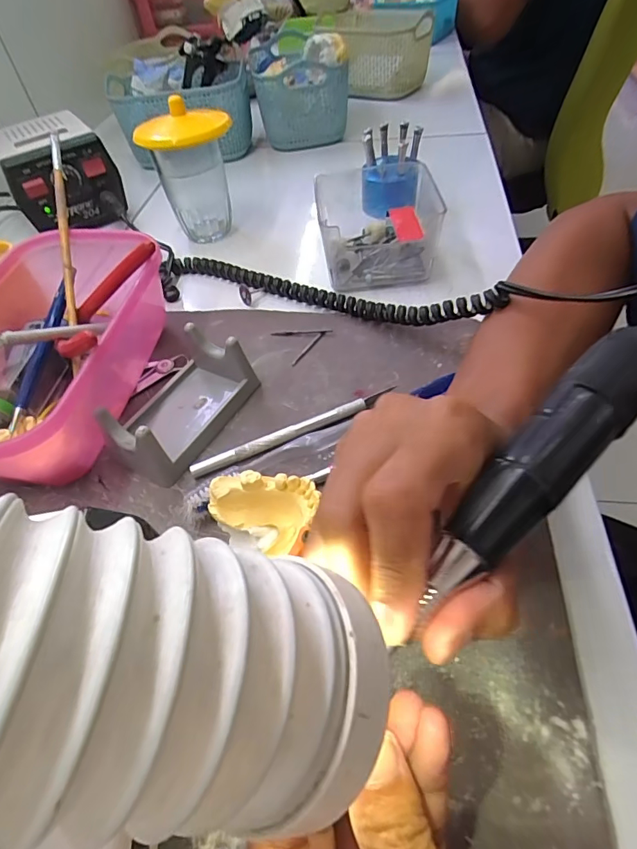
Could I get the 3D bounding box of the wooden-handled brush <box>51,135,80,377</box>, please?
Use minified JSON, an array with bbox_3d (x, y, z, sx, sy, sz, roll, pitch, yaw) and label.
[{"bbox_3d":[-0.183,-0.127,0.336,0.009,0.008,0.195,-12,75,-4],"label":"wooden-handled brush"}]

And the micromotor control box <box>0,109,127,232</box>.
[{"bbox_3d":[-0.275,-0.269,0.497,0.098,0.075,0.128,-26,53,-15],"label":"micromotor control box"}]

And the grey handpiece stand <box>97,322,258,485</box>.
[{"bbox_3d":[-0.089,-0.016,0.295,0.058,0.038,0.096,20,55,21],"label":"grey handpiece stand"}]

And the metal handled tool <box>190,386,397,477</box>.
[{"bbox_3d":[-0.014,0.005,0.289,0.132,0.008,0.008,-22,52,-12],"label":"metal handled tool"}]

